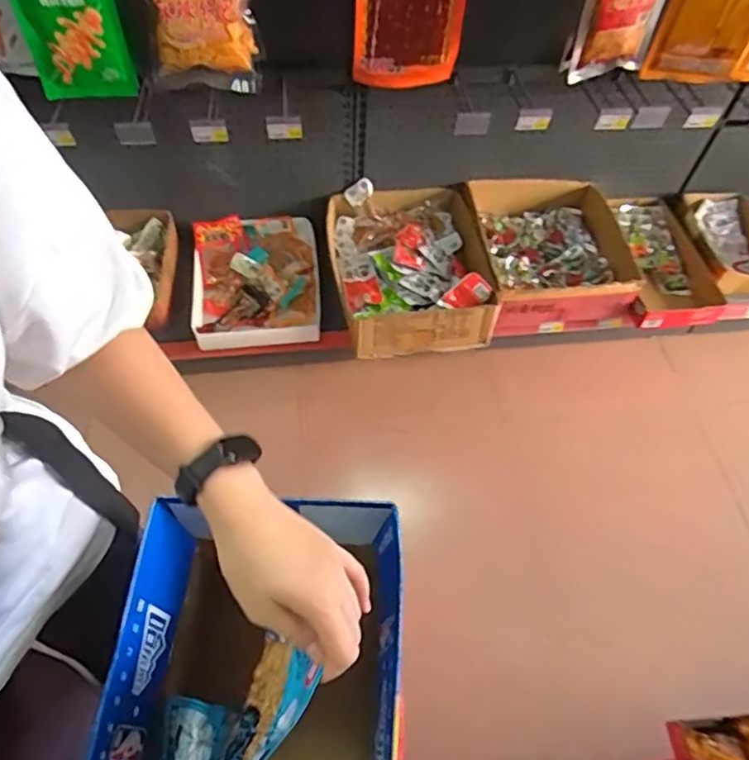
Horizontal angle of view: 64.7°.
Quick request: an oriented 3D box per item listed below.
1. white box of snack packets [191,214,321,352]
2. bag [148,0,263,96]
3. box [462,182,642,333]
[{"bbox_3d":[-0.275,-0.234,1.374,0.283,0.089,0.330,-5,57,-7],"label":"white box of snack packets"},{"bbox_3d":[-0.277,-0.587,0.936,0.176,0.241,0.086,-9,58,-9],"label":"bag"},{"bbox_3d":[0.422,-0.320,1.419,0.345,0.129,0.376,-5,57,-7],"label":"box"}]

